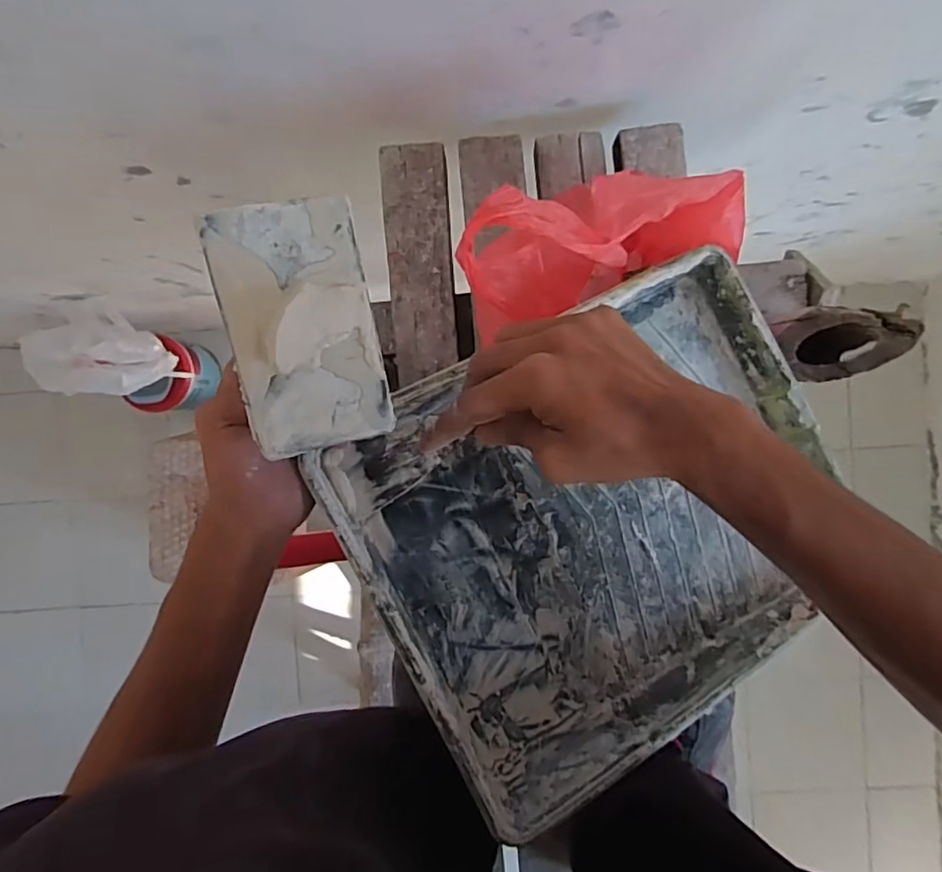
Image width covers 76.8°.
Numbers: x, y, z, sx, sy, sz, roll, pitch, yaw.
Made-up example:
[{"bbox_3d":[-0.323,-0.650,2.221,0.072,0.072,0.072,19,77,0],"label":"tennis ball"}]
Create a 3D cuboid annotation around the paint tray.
[{"bbox_3d":[0.101,0.055,0.412,0.330,0.076,0.264,-29,92,-6],"label":"paint tray"}]

